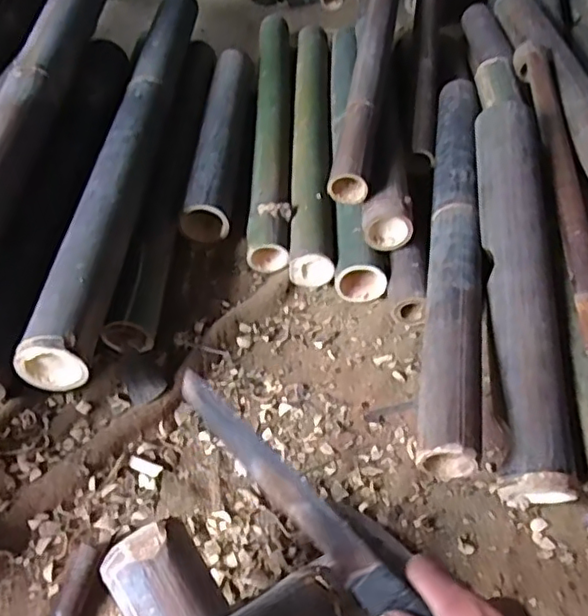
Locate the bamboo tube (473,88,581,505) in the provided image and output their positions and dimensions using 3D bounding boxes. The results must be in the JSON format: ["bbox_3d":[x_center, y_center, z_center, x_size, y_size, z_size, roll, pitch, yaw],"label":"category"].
[{"bbox_3d":[0.269,-0.031,0.719,0.086,0.074,0.493,4,67,-1],"label":"bamboo tube"}]

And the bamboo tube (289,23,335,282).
[{"bbox_3d":[0.029,-0.290,1.006,0.059,0.058,0.640,3,51,-2],"label":"bamboo tube"}]

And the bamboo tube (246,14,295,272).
[{"bbox_3d":[-0.036,-0.317,1.031,0.068,0.055,0.637,2,51,-3],"label":"bamboo tube"}]

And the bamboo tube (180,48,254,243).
[{"bbox_3d":[-0.113,-0.279,0.982,0.076,0.070,0.426,3,51,-2],"label":"bamboo tube"}]

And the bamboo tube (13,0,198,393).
[{"bbox_3d":[-0.224,-0.253,0.872,0.072,0.057,0.819,5,50,-1],"label":"bamboo tube"}]

